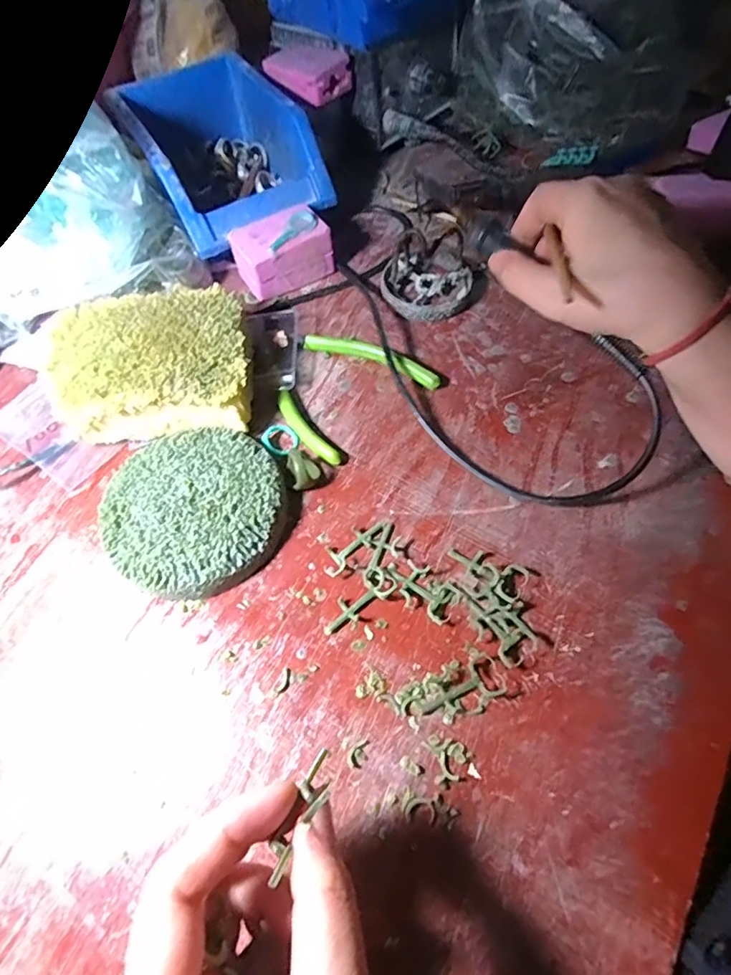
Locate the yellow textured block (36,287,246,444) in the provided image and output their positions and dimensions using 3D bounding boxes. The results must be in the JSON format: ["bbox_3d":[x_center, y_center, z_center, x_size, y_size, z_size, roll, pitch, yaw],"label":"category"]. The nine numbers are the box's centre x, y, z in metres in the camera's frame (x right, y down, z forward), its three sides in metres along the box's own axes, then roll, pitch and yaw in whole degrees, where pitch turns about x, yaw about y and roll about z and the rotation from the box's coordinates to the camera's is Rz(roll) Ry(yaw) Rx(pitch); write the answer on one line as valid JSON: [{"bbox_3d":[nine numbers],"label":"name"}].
[{"bbox_3d":[-0.141,-0.076,0.338,0.132,0.049,0.097,-5,61,1],"label":"yellow textured block"}]

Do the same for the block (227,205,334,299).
[{"bbox_3d":[-0.065,-0.184,0.401,0.071,0.040,0.049,-30,63,-13],"label":"block"}]

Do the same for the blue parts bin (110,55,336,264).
[{"bbox_3d":[-0.123,-0.281,0.438,0.121,0.076,0.197,-27,63,-11],"label":"blue parts bin"}]

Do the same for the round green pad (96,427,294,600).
[{"bbox_3d":[-0.099,0.012,0.300,0.101,0.024,0.100,-1,61,3],"label":"round green pad"}]

